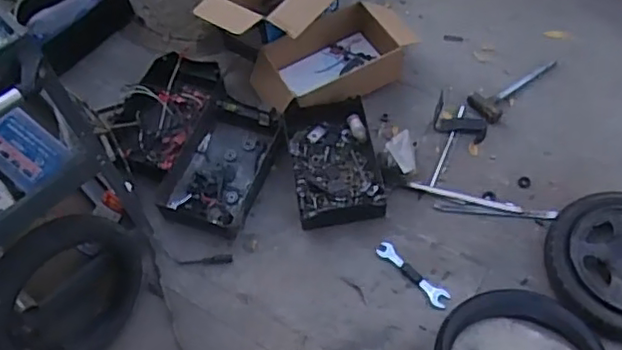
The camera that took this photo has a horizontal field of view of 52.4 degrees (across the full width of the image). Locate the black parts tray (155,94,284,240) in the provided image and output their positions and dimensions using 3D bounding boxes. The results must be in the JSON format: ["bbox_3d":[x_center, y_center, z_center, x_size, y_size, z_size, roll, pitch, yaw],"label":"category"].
[{"bbox_3d":[-0.227,-0.033,1.642,0.233,0.063,0.374,14,59,13],"label":"black parts tray"}]

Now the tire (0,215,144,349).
[{"bbox_3d":[-0.504,0.243,1.298,0.073,0.332,0.334,28,62,37],"label":"tire"}]

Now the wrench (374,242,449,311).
[{"bbox_3d":[0.234,0.230,1.458,0.049,0.009,0.206,-33,57,-29],"label":"wrench"}]

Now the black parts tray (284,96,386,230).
[{"bbox_3d":[0.058,-0.039,1.613,0.215,0.062,0.353,-9,57,-2],"label":"black parts tray"}]

